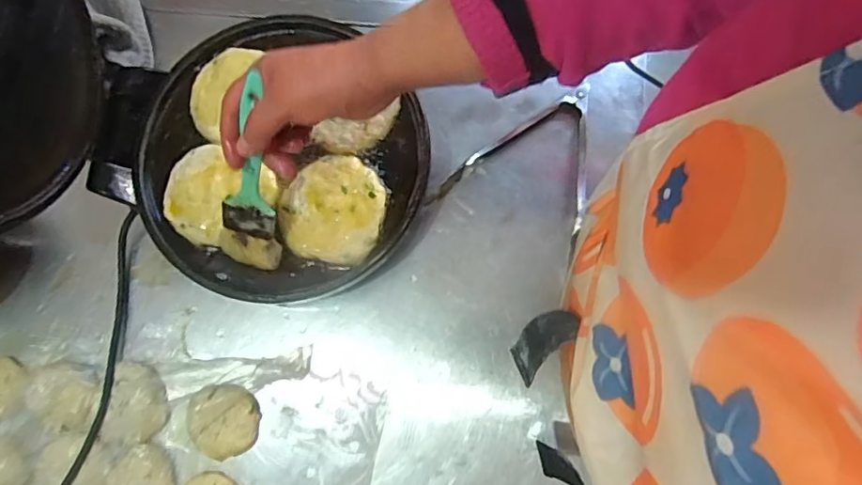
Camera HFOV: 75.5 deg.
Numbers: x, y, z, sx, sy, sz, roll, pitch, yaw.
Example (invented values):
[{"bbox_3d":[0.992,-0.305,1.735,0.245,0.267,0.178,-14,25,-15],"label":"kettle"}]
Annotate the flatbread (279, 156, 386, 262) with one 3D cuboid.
[{"bbox_3d":[-0.093,-0.033,0.526,0.095,0.010,0.101,-1,79,3],"label":"flatbread"}]

